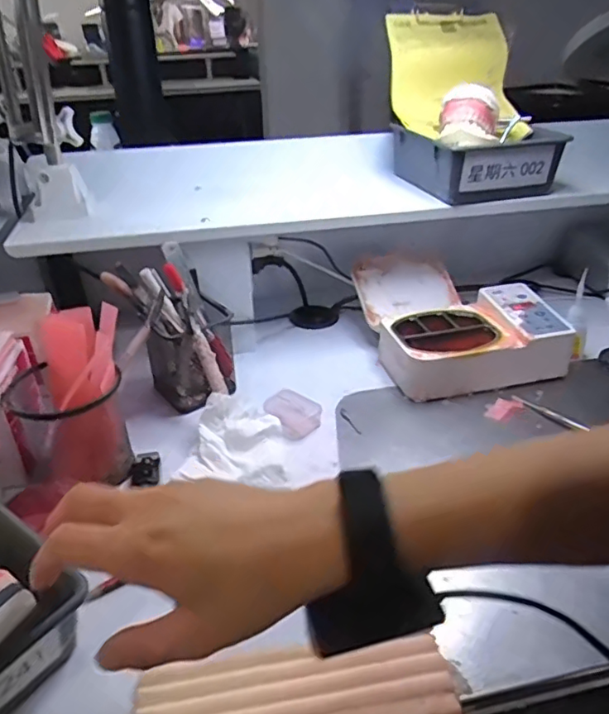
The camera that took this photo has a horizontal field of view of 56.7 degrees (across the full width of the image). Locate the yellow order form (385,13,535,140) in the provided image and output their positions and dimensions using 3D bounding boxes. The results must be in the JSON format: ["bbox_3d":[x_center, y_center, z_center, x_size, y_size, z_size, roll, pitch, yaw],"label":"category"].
[{"bbox_3d":[0.192,-0.366,0.723,0.160,0.126,0.134,2,31,6],"label":"yellow order form"}]

